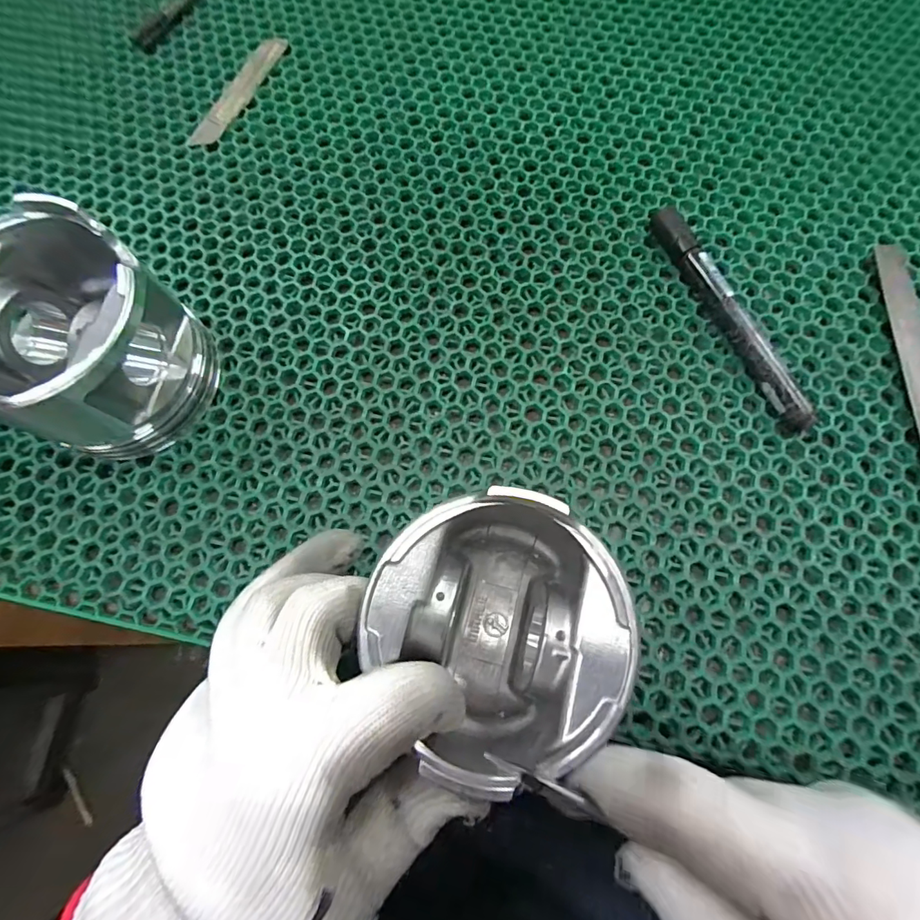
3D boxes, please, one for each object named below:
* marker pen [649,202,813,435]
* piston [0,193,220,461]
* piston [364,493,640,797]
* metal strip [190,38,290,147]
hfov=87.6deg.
[{"bbox_3d":[0.145,-0.079,0.263,0.013,0.019,0.142,-24,75,-6],"label":"marker pen"},{"bbox_3d":[-0.179,-0.054,0.228,0.090,0.083,0.088,0,74,1],"label":"piston"},{"bbox_3d":[0.017,0.062,0.191,0.090,0.062,0.090,0,74,1],"label":"piston"},{"bbox_3d":[-0.150,-0.252,0.326,0.020,0.004,0.104,24,76,7],"label":"metal strip"}]

